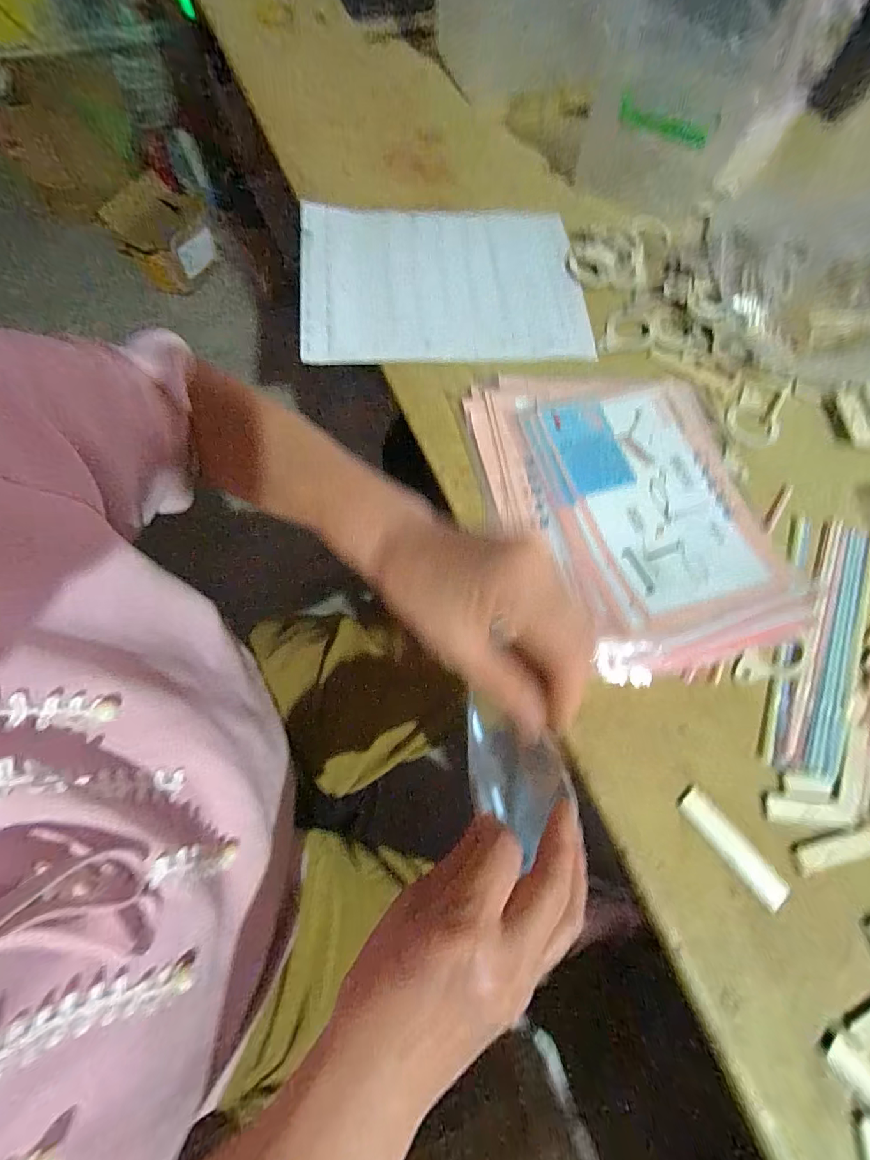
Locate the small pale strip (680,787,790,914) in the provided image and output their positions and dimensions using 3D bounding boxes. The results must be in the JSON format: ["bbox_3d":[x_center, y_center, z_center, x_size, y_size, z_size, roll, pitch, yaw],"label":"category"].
[{"bbox_3d":[0.197,0.175,0.289,0.022,0.004,0.079,-39,77,-14],"label":"small pale strip"}]

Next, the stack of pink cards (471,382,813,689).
[{"bbox_3d":[0.157,-0.067,0.360,0.206,0.021,0.275,-14,72,-7],"label":"stack of pink cards"}]

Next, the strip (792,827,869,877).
[{"bbox_3d":[0.268,0.180,0.290,0.060,0.004,0.017,-14,72,-7],"label":"strip"}]

